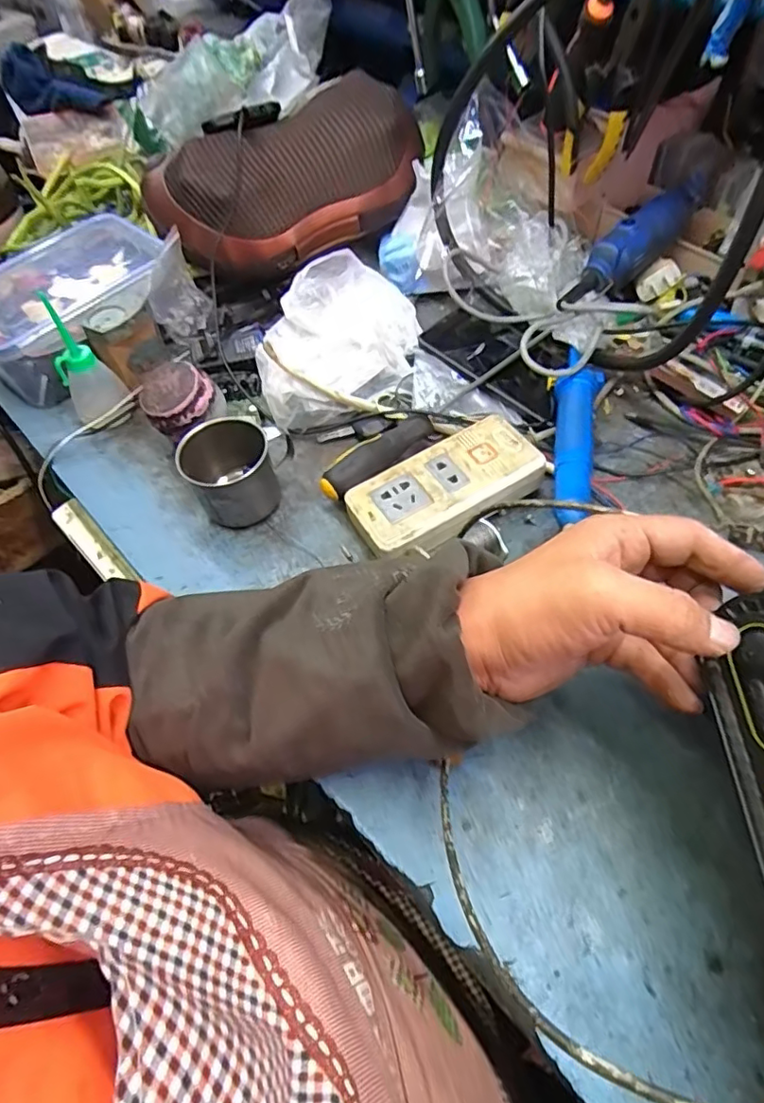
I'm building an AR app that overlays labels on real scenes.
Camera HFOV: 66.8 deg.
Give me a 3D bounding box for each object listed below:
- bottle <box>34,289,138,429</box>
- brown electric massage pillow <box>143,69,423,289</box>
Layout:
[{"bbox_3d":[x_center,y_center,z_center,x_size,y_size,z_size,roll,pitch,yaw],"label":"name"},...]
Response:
[{"bbox_3d":[-0.263,-0.161,0.506,0.050,0.115,0.057,-32,60,-18],"label":"bottle"},{"bbox_3d":[-0.094,-0.370,0.591,0.269,0.121,0.131,-23,57,-12],"label":"brown electric massage pillow"}]

